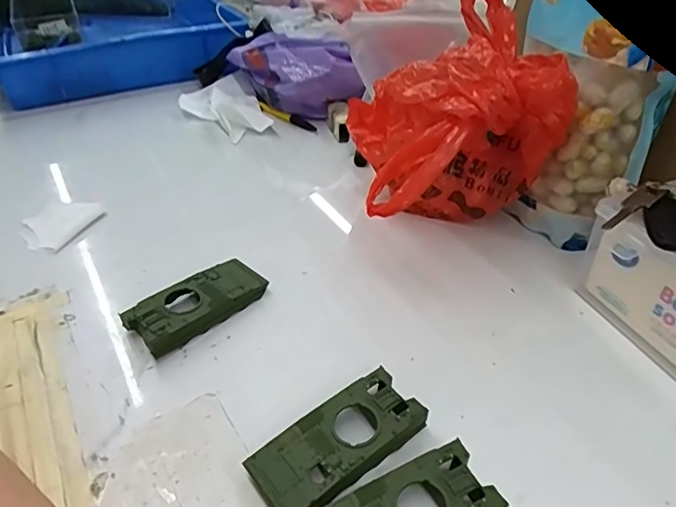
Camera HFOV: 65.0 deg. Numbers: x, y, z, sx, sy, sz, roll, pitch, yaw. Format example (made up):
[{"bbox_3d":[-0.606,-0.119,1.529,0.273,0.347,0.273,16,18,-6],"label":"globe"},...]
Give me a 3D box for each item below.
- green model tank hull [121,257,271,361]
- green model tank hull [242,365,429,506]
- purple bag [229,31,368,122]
[{"bbox_3d":[-0.108,0.038,0.409,0.101,0.019,0.044,-30,48,-34],"label":"green model tank hull"},{"bbox_3d":[0.001,0.110,0.315,0.103,0.019,0.050,-24,45,-29],"label":"green model tank hull"},{"bbox_3d":[-0.066,-0.235,0.681,0.193,0.087,0.070,27,45,29],"label":"purple bag"}]

